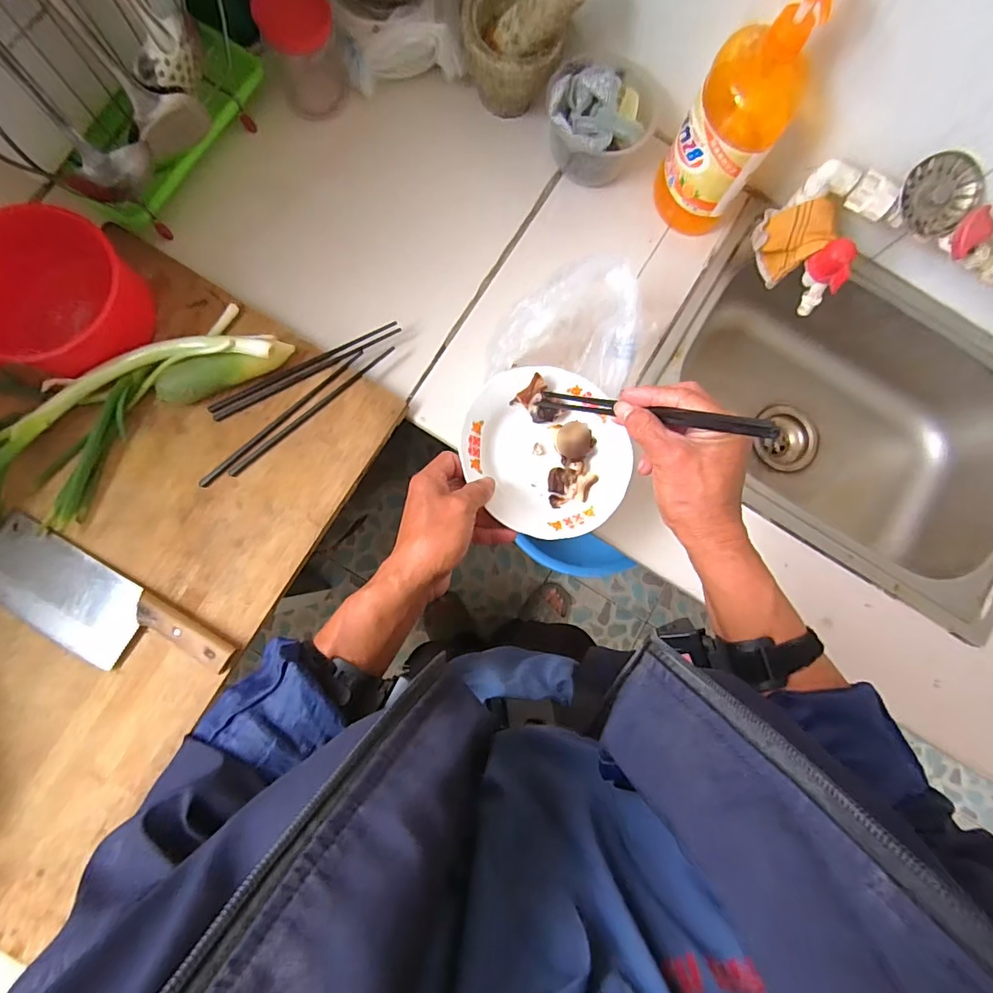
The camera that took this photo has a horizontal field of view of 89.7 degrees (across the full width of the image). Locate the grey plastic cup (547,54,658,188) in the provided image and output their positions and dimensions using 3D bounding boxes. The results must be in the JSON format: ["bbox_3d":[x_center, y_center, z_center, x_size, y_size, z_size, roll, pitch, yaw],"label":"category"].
[{"bbox_3d":[0.131,-0.468,0.629,0.110,0.111,0.119,32,82,-2],"label":"grey plastic cup"}]

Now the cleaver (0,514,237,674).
[{"bbox_3d":[-0.429,0.129,0.534,0.285,0.027,0.094,32,81,-2],"label":"cleaver"}]

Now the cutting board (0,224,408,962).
[{"bbox_3d":[-0.448,0.051,0.544,0.413,0.042,0.742,32,82,-1],"label":"cutting board"}]

